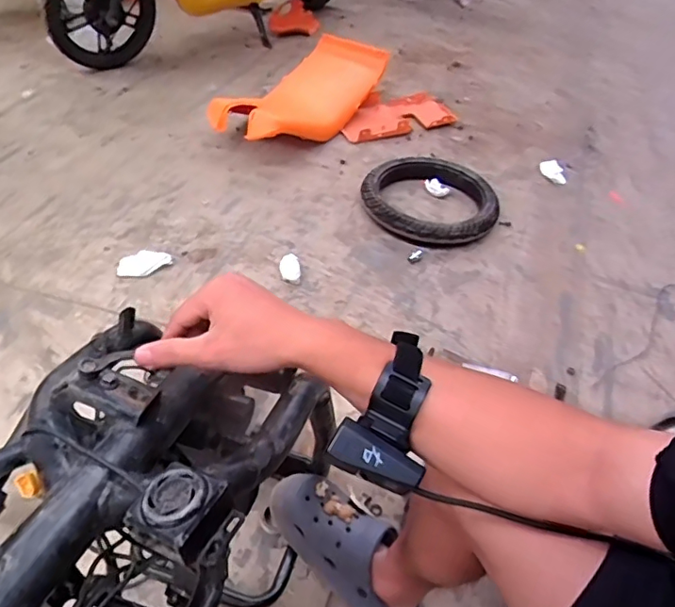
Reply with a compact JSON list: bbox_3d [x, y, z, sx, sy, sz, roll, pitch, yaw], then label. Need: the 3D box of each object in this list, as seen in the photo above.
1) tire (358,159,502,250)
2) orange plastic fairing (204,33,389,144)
[{"bbox_3d":[0.279,-0.295,1.514,0.355,0.071,0.408,34,50,25],"label":"tire"},{"bbox_3d":[-0.113,-0.689,1.796,0.317,0.163,0.740,27,47,19],"label":"orange plastic fairing"}]

